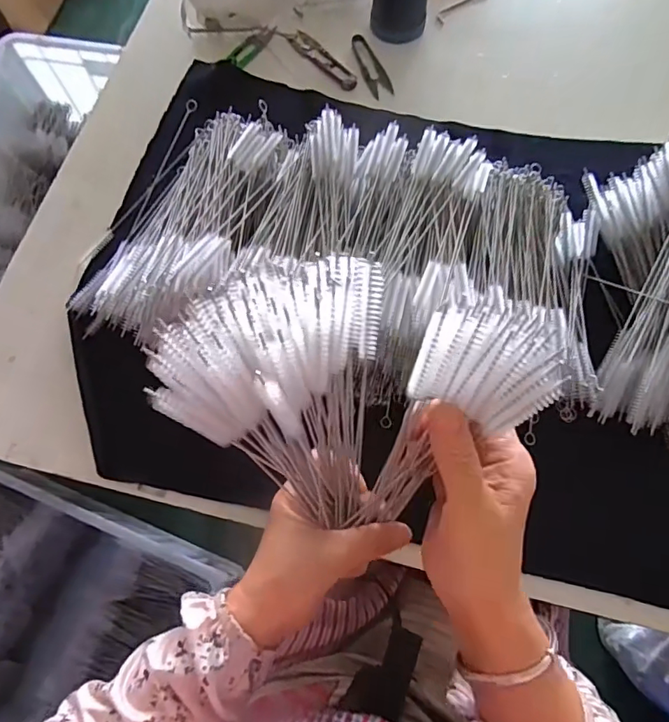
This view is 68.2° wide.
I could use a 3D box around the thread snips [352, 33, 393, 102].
[{"bbox_3d":[0.043,-0.362,0.606,0.027,0.006,0.100,-19,71,-4],"label":"thread snips"}]

